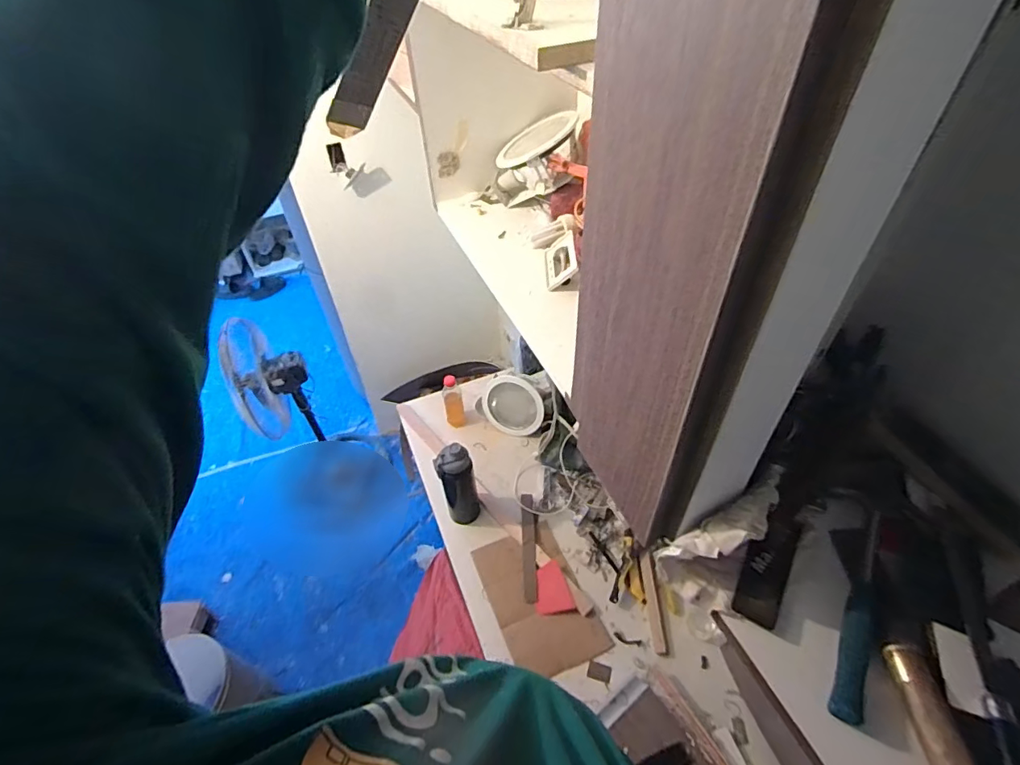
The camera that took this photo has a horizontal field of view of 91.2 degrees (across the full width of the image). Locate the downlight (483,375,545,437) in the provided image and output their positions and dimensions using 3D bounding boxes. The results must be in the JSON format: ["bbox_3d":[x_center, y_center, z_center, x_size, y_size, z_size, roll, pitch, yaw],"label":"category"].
[{"bbox_3d":[0.009,0.067,1.419,0.182,0.157,0.024,18,10,17],"label":"downlight"}]

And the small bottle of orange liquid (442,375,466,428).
[{"bbox_3d":[-0.163,0.053,1.436,0.055,0.188,0.055,-11,47,-7],"label":"small bottle of orange liquid"}]

